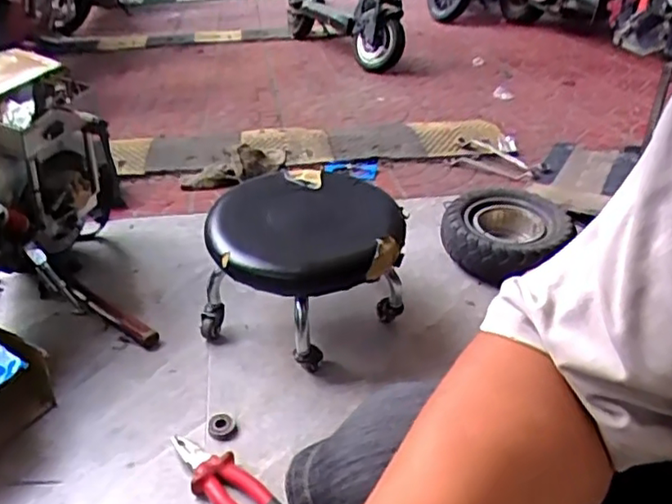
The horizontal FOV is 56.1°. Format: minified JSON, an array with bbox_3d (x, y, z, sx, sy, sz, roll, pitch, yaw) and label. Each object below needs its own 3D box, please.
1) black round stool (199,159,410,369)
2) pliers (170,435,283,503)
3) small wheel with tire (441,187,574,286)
[{"bbox_3d":[-0.046,0.025,1.082,0.315,0.212,0.314,0,35,0],"label":"black round stool"},{"bbox_3d":[-0.150,0.300,0.831,0.063,0.029,0.191,-28,44,-35],"label":"pliers"},{"bbox_3d":[0.328,-0.036,1.265,0.251,0.090,0.209,-17,39,-24],"label":"small wheel with tire"}]

